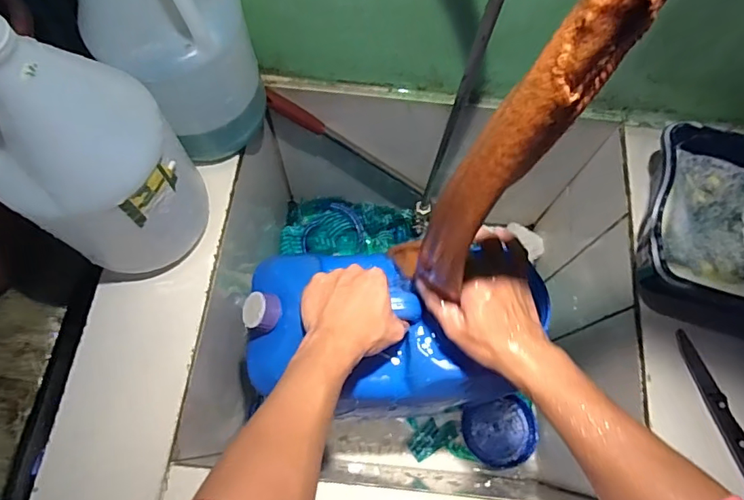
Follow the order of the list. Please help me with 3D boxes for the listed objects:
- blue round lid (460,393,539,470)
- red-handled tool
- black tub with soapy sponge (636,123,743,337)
[{"bbox_3d":[0.221,0.313,0.835,0.120,0.020,0.110,1,70,-2],"label":"blue round lid"},{"bbox_3d":[-0.031,-0.150,0.734,0.302,0.028,0.017,27,66,-33],"label":"red-handled tool"},{"bbox_3d":[0.385,-0.028,0.554,0.164,0.077,0.218,19,70,5],"label":"black tub with soapy sponge"}]

